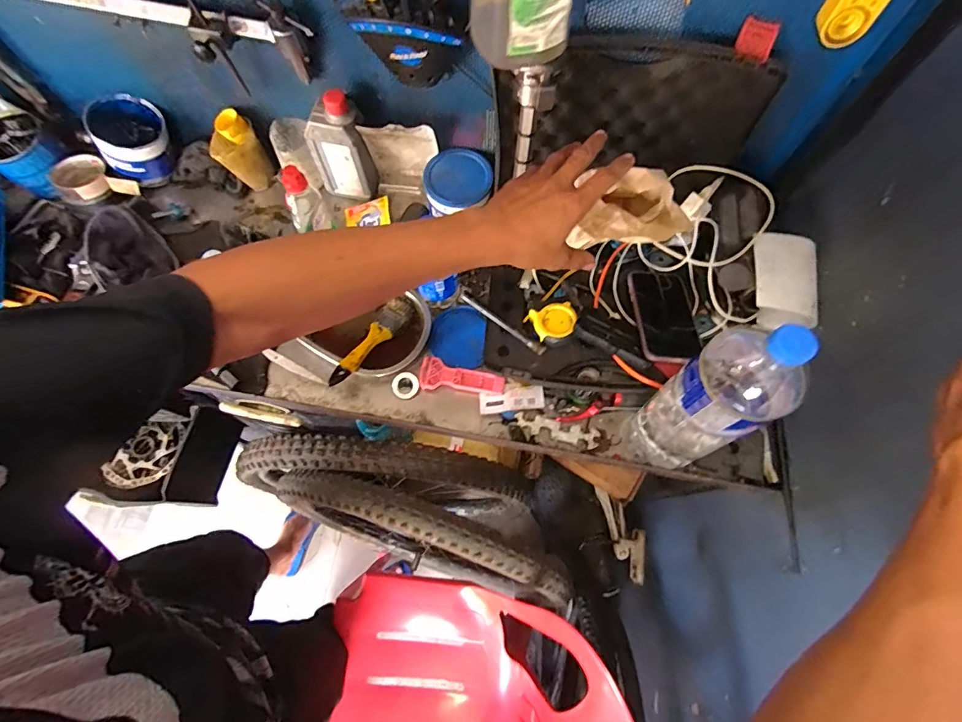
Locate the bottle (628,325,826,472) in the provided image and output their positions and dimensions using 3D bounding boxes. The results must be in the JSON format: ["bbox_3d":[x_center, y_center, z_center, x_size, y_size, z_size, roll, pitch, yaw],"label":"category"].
[{"bbox_3d":[0.238,0.053,0.474,0.076,0.299,0.093,-24,71,-9],"label":"bottle"}]

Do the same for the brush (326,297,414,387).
[{"bbox_3d":[-0.165,-0.030,0.652,0.047,0.040,0.167,36,73,13],"label":"brush"}]

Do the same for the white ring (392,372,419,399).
[{"bbox_3d":[-0.109,0.035,0.641,0.038,0.013,0.035,0,69,0],"label":"white ring"}]

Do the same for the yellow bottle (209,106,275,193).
[{"bbox_3d":[-0.392,-0.337,0.726,0.072,0.104,0.064,-34,73,-12],"label":"yellow bottle"}]

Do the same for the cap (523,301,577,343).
[{"bbox_3d":[0.097,-0.053,0.601,0.063,0.010,0.051,-9,64,1],"label":"cap"}]

